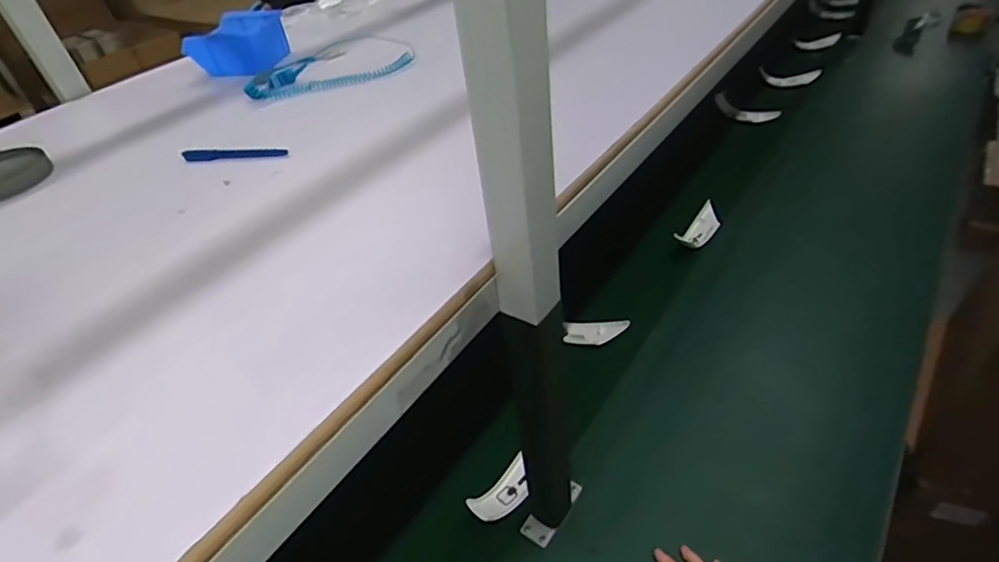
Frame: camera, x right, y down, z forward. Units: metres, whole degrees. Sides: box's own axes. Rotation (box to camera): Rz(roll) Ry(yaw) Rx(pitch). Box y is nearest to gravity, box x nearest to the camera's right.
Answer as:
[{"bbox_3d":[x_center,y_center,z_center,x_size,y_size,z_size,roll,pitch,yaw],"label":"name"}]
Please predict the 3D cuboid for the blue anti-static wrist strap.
[{"bbox_3d":[-0.266,-0.340,0.851,0.249,0.020,0.149,-17,41,-11],"label":"blue anti-static wrist strap"}]

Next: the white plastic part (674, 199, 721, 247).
[{"bbox_3d":[0.426,-0.111,1.164,0.055,0.048,0.152,24,50,31],"label":"white plastic part"}]

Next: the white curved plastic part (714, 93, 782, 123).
[{"bbox_3d":[0.674,-0.461,1.466,0.049,0.057,0.153,-35,47,-28],"label":"white curved plastic part"}]

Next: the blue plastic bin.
[{"bbox_3d":[-0.439,-0.402,0.918,0.130,0.064,0.126,5,42,14],"label":"blue plastic bin"}]

